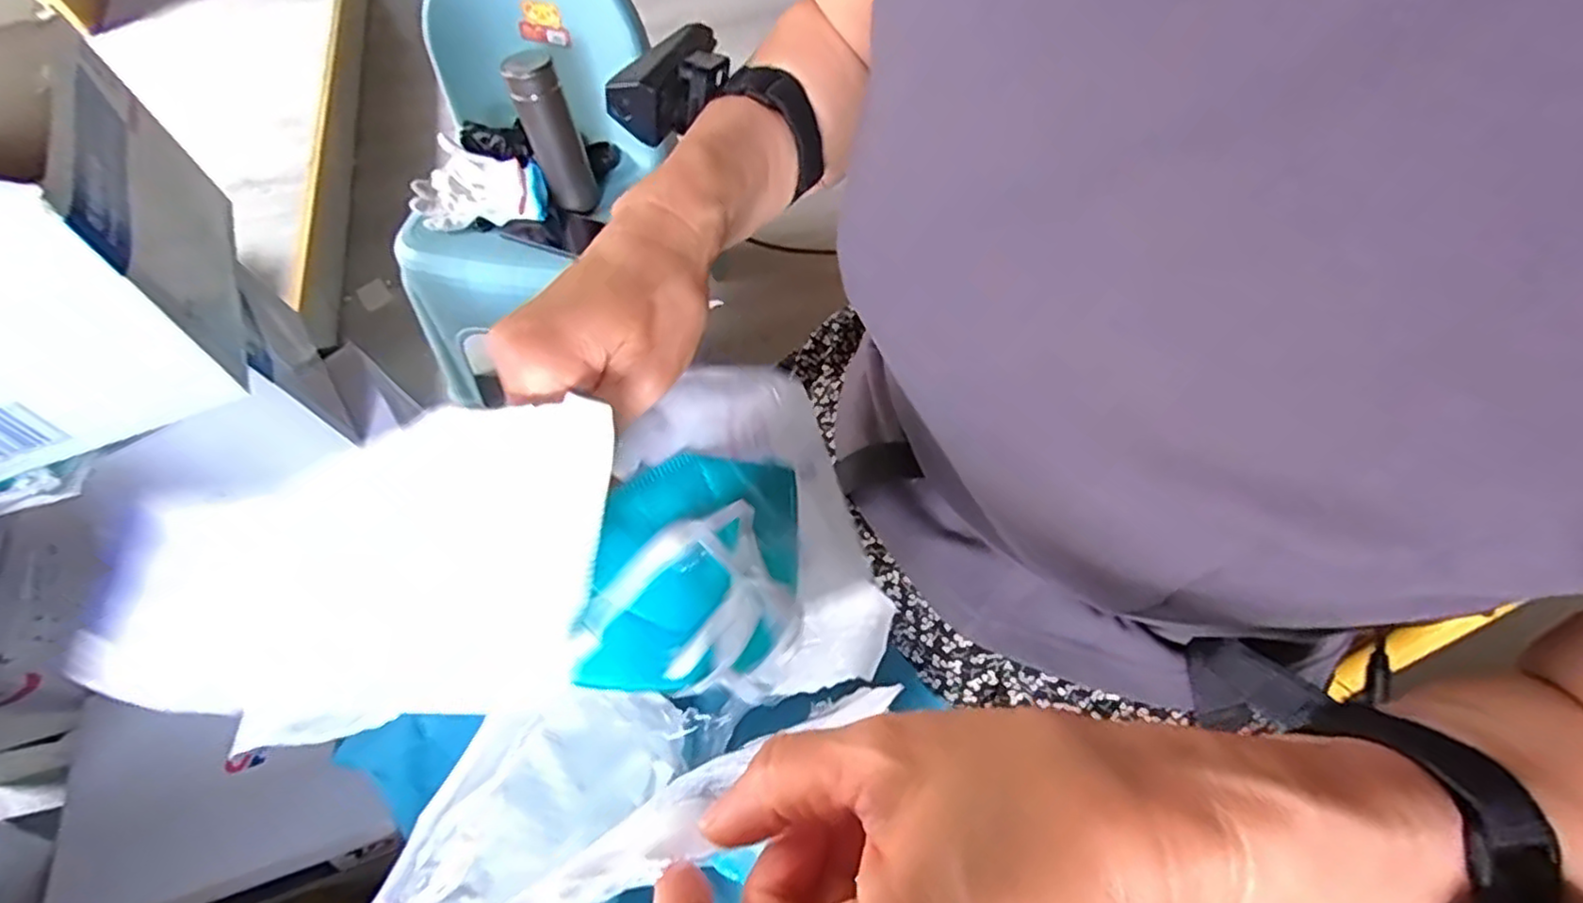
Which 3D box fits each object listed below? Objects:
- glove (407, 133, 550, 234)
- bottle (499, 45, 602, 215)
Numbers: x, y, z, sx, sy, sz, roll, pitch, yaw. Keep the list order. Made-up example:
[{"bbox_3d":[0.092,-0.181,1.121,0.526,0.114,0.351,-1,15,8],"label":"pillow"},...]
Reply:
[{"bbox_3d":[-0.430,-0.361,0.948,0.180,0.072,0.091,-12,60,-6],"label":"glove"},{"bbox_3d":[-0.309,-0.409,0.907,0.065,0.186,0.066,-21,61,-10],"label":"bottle"}]

